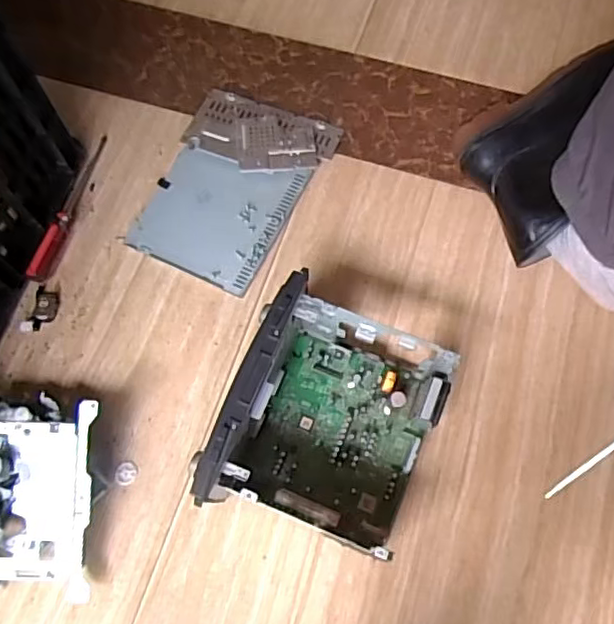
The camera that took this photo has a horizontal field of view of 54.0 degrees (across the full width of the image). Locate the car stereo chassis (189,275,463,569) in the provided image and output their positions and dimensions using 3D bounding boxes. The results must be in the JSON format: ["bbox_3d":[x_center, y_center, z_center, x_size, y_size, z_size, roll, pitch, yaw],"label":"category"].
[{"bbox_3d":[0.023,0.101,0.545,0.170,0.121,0.192,22,71,9],"label":"car stereo chassis"}]

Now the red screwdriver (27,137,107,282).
[{"bbox_3d":[-0.273,-0.126,0.696,0.022,0.019,0.199,16,70,7],"label":"red screwdriver"}]

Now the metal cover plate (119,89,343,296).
[{"bbox_3d":[-0.090,-0.153,0.702,0.164,0.021,0.235,25,71,10],"label":"metal cover plate"}]

